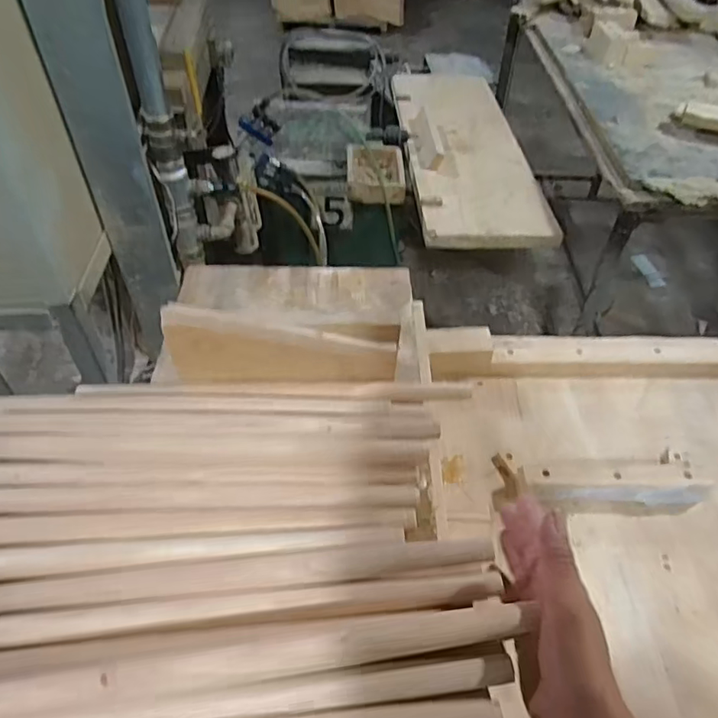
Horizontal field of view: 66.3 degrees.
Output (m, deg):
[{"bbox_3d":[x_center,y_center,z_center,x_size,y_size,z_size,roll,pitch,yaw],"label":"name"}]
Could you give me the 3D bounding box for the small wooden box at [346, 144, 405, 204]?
[{"bbox_3d":[0.046,-0.492,1.459,0.154,0.065,0.191,-1,47,-2],"label":"small wooden box"}]

